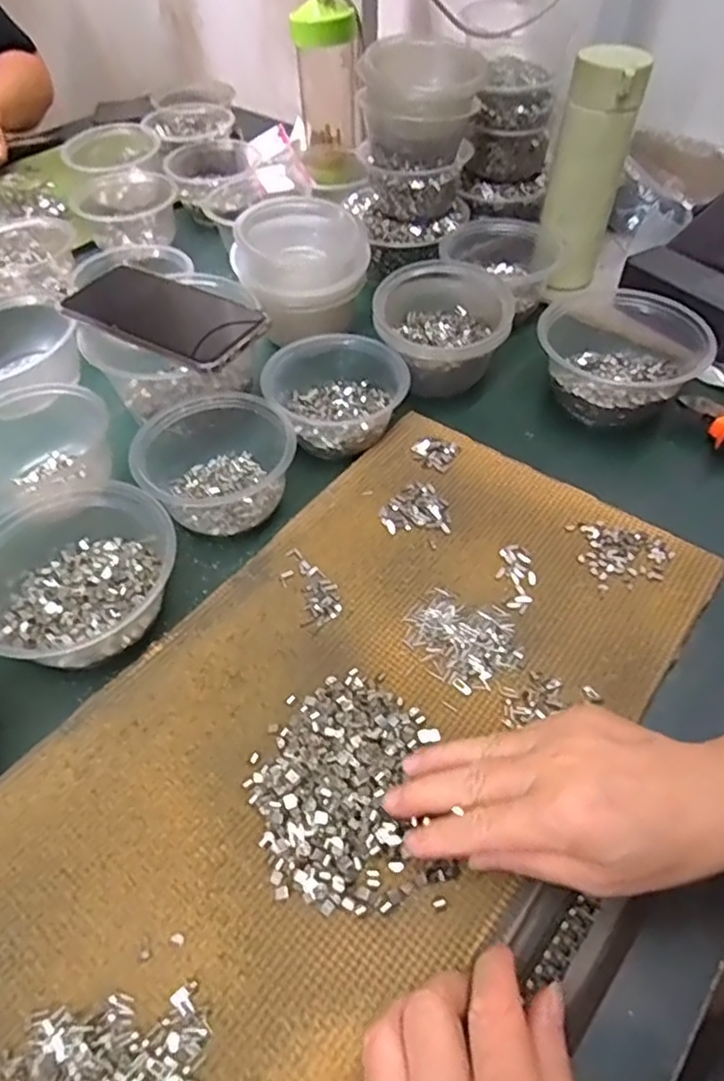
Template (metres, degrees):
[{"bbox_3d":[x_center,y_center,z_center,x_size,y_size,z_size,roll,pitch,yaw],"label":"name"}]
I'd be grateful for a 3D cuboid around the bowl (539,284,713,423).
[{"bbox_3d":[0.222,-0.161,0.573,0.140,0.083,0.145,0,52,0],"label":"bowl"}]

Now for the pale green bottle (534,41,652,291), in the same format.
[{"bbox_3d":[0.211,-0.340,0.610,0.069,0.194,0.065,15,53,11],"label":"pale green bottle"}]

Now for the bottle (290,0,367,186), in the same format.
[{"bbox_3d":[-0.040,-0.542,0.767,0.079,0.196,0.079,-1,52,-1],"label":"bottle"}]

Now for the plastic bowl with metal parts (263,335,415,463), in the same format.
[{"bbox_3d":[-0.023,-0.122,0.534,0.117,0.052,0.106,8,52,5],"label":"plastic bowl with metal parts"}]

